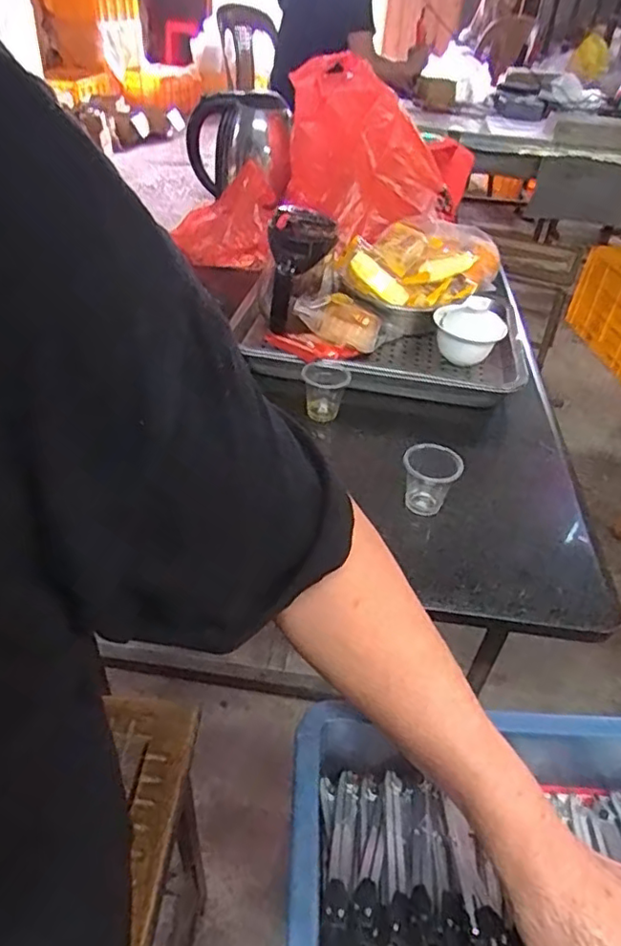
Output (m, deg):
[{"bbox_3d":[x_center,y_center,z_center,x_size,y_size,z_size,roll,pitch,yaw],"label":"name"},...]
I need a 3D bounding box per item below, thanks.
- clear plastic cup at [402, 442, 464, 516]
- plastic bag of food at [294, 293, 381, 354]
[{"bbox_3d":[0.110,0.009,0.566,0.051,0.055,0.046,18,42,15],"label":"clear plastic cup"},{"bbox_3d":[0.034,-0.180,0.720,0.096,0.038,0.056,33,48,29],"label":"plastic bag of food"}]

